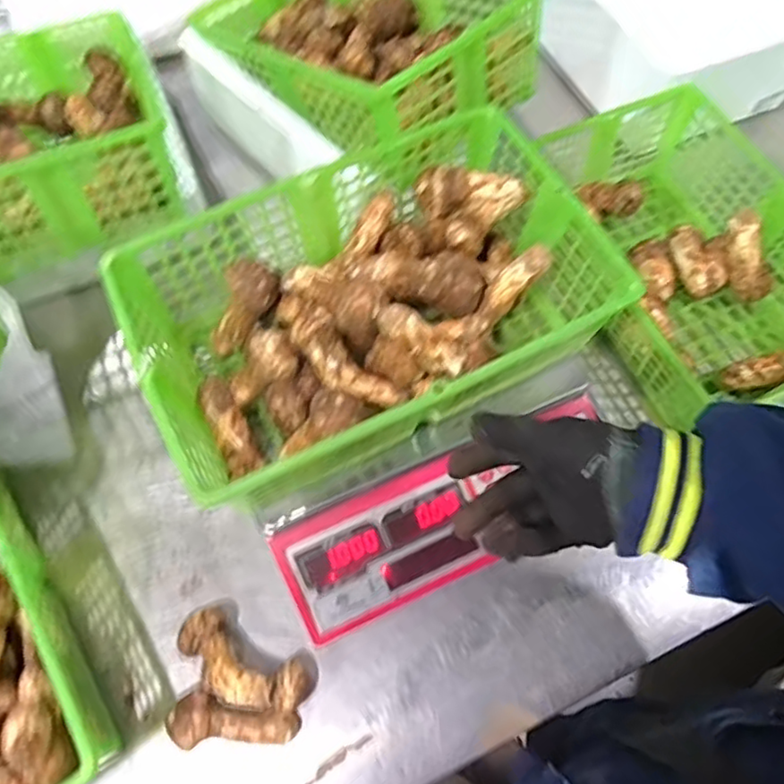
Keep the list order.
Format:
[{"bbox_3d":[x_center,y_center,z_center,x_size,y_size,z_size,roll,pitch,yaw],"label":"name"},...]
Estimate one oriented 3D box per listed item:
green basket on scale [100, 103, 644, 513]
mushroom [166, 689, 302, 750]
[{"bbox_3d":[-0.020,-0.066,0.501,0.335,0.109,0.215,-25,69,-13],"label":"green basket on scale"},{"bbox_3d":[-0.127,0.263,0.511,0.100,0.030,0.038,-1,65,-3],"label":"mushroom"}]

